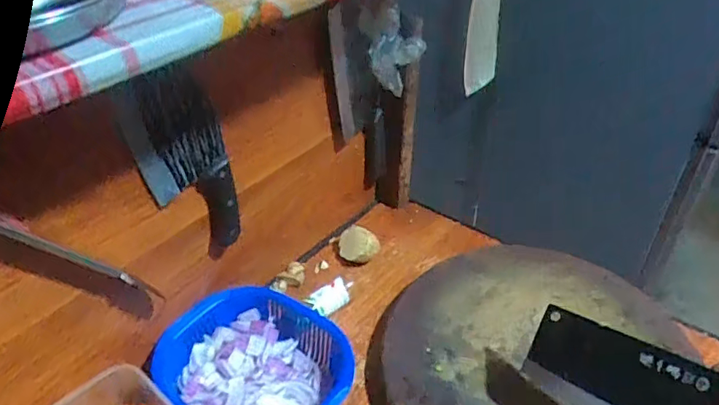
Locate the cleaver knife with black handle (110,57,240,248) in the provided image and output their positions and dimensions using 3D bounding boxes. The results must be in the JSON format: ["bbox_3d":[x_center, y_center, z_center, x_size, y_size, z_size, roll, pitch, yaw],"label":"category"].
[{"bbox_3d":[-0.180,-0.037,0.538,0.085,0.222,0.018,-22,45,-19],"label":"cleaver knife with black handle"}]

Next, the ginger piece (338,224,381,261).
[{"bbox_3d":[-0.002,0.062,0.776,0.068,0.031,0.051,9,39,14],"label":"ginger piece"}]

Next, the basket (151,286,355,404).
[{"bbox_3d":[-0.122,0.195,0.596,0.211,0.058,0.175,28,46,33],"label":"basket"}]

